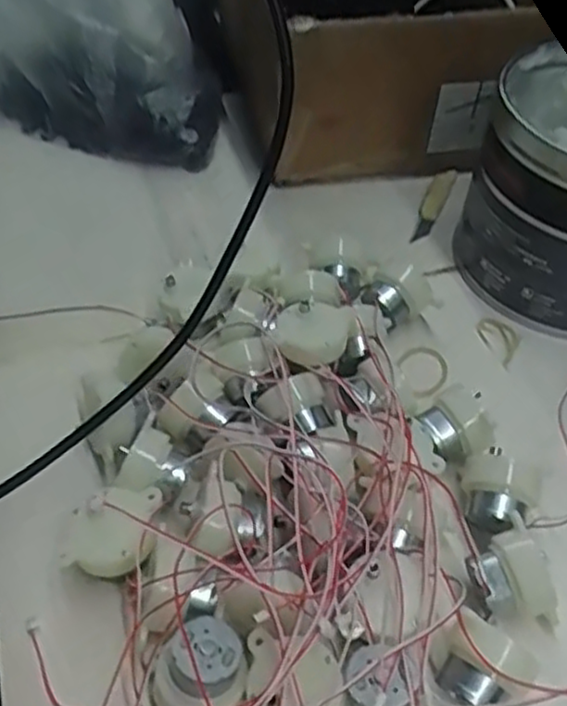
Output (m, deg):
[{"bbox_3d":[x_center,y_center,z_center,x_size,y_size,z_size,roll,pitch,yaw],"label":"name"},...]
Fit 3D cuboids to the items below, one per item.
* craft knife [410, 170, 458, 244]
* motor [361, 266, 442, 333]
[{"bbox_3d":[0.094,-0.095,0.458,0.014,0.006,0.074,20,51,13],"label":"craft knife"},{"bbox_3d":[0.060,-0.027,0.380,0.037,0.024,0.026,-18,52,-18],"label":"motor"}]

